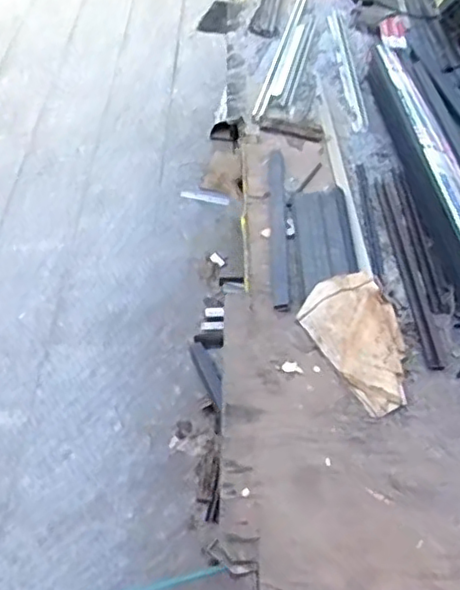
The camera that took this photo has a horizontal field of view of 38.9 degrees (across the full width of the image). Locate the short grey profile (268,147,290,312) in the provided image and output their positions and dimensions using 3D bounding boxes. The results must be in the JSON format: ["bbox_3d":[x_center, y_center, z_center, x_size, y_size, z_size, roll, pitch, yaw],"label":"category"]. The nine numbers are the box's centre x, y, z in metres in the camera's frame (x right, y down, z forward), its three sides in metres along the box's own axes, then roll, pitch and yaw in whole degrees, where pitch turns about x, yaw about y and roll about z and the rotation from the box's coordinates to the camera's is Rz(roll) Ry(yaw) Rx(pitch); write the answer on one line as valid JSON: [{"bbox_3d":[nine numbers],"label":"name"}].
[{"bbox_3d":[0.107,-0.166,1.428,0.040,0.027,0.528,2,47,1],"label":"short grey profile"}]

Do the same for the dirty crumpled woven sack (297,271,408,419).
[{"bbox_3d":[0.254,0.076,1.191,0.178,0.037,0.282,-21,50,-20],"label":"dirty crumpled woven sack"}]

